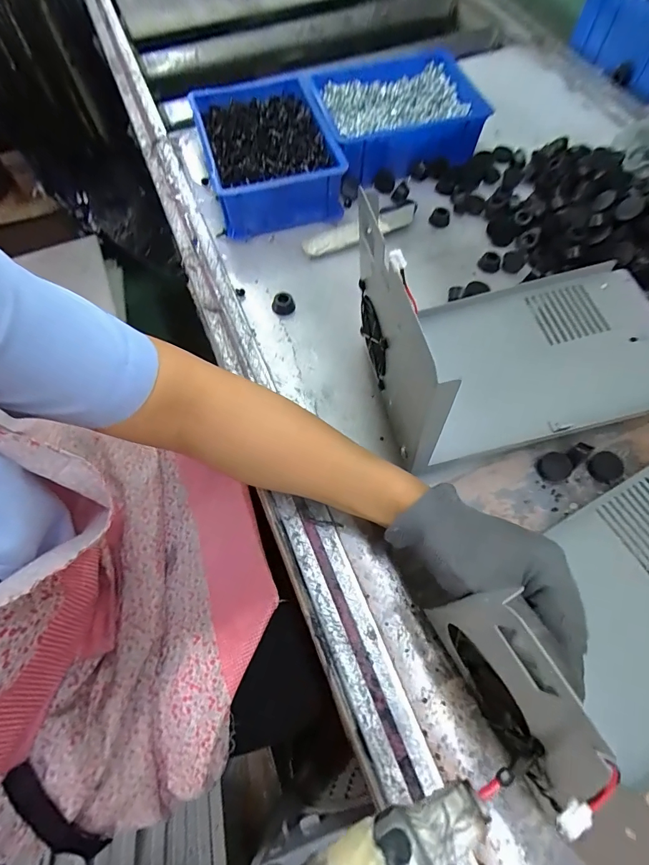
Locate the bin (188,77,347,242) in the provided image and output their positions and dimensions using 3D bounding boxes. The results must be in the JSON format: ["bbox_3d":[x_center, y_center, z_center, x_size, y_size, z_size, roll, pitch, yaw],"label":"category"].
[{"bbox_3d":[-0.069,-0.336,0.505,0.141,0.065,0.195,-15,67,-6],"label":"bin"}]

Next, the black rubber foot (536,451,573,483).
[{"bbox_3d":[0.201,0.030,0.364,0.026,0.006,0.026,-9,72,29],"label":"black rubber foot"}]

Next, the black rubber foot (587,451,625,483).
[{"bbox_3d":[0.247,0.029,0.365,0.024,0.011,0.031,32,70,14],"label":"black rubber foot"}]

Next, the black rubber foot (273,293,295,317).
[{"bbox_3d":[-0.044,-0.137,0.444,0.024,0.014,0.021,-11,66,-4],"label":"black rubber foot"}]

